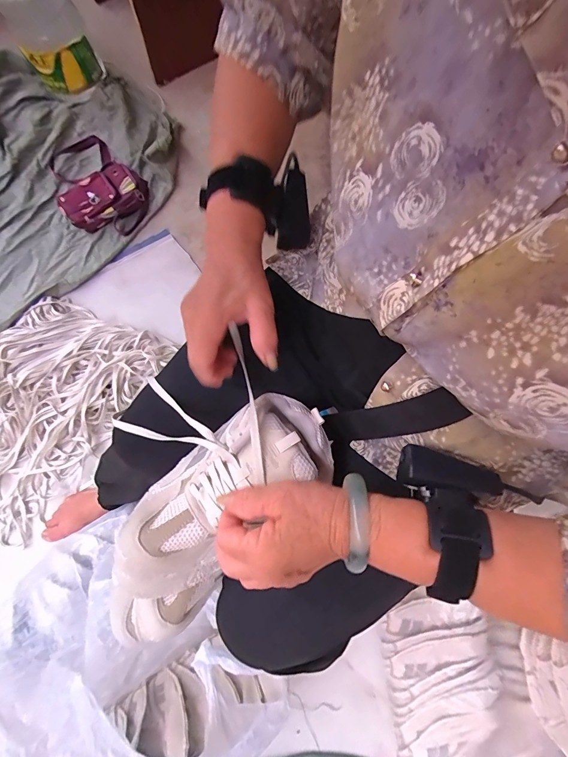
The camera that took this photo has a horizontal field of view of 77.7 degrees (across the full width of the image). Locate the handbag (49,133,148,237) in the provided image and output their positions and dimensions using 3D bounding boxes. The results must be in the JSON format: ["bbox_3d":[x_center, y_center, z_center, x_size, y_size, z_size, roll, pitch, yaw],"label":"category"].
[{"bbox_3d":[-0.469,-0.479,0.860,0.313,0.049,0.203,44,78,7],"label":"handbag"}]

